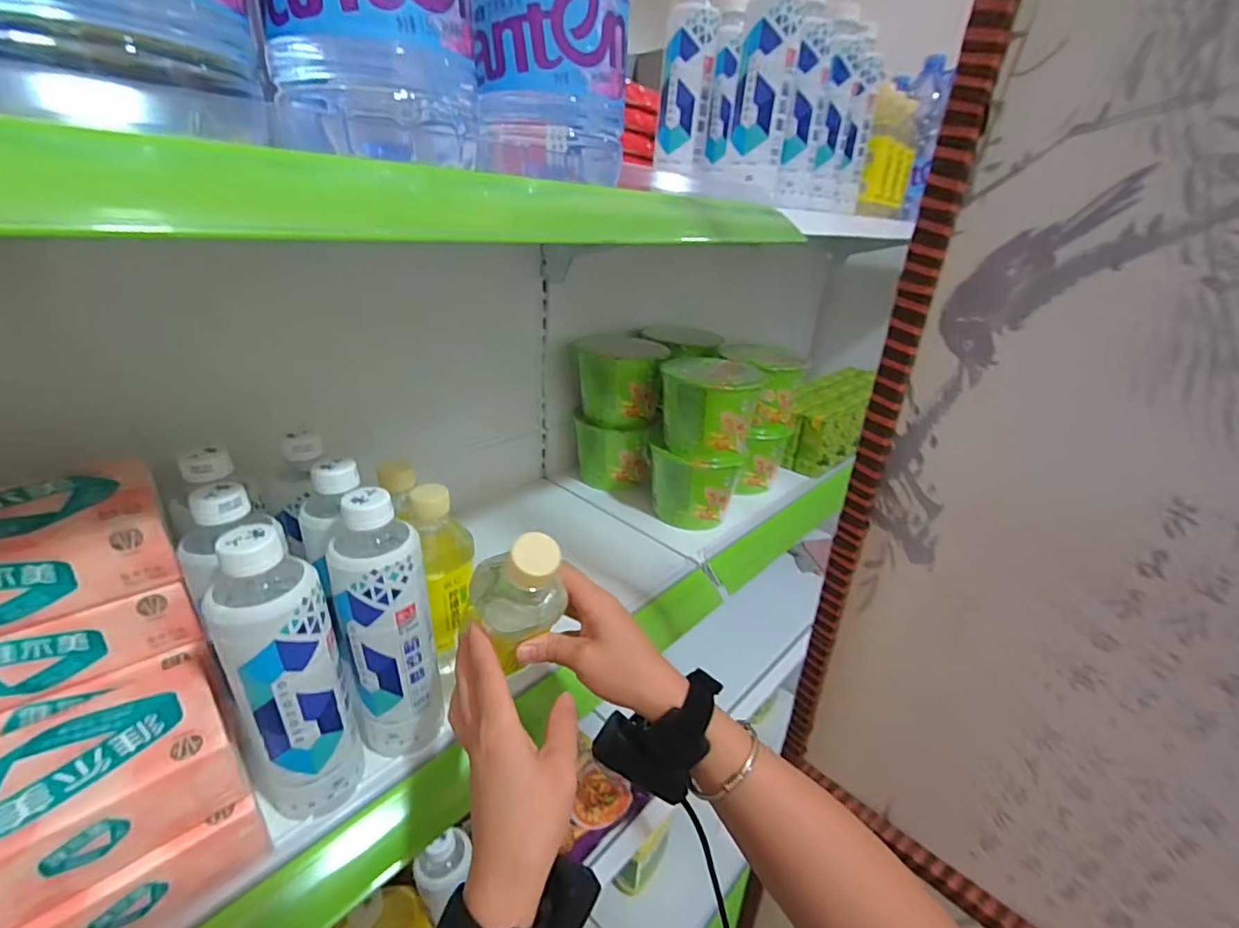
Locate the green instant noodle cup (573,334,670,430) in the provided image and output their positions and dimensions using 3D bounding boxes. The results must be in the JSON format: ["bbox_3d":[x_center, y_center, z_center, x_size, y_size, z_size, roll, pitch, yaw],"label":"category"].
[{"bbox_3d":[0.001,-0.121,0.765,0.120,0.120,0.101,3,25,-1],"label":"green instant noodle cup"}]

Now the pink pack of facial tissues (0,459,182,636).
[{"bbox_3d":[-0.361,0.050,0.326,0.130,0.057,0.092,-20,34,-40],"label":"pink pack of facial tissues"}]

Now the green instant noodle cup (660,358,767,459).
[{"bbox_3d":[0.117,-0.076,0.709,0.118,0.097,0.133,9,26,11],"label":"green instant noodle cup"}]

